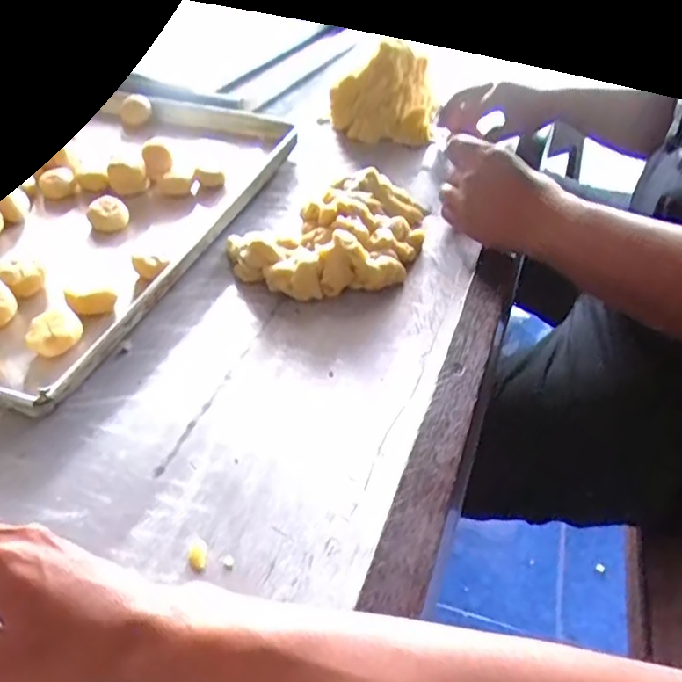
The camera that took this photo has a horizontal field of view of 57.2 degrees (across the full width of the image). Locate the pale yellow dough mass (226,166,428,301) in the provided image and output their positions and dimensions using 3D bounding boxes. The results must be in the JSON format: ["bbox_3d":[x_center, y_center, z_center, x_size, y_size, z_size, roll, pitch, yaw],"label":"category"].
[{"bbox_3d":[0.002,-0.110,0.615,0.159,0.040,0.210,25,47,26],"label":"pale yellow dough mass"}]

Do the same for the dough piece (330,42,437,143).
[{"bbox_3d":[0.053,-0.319,0.788,0.127,0.101,0.055,-1,41,-2],"label":"dough piece"}]

